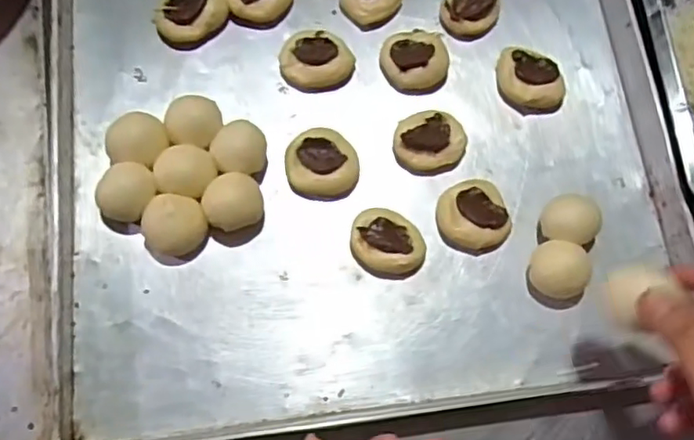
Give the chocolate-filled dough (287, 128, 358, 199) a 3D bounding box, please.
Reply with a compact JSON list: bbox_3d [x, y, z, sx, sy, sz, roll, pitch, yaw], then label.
[{"bbox_3d":[-0.019,-0.043,0.468,0.054,0.014,0.050,-7,72,-2],"label":"chocolate-filled dough"}]

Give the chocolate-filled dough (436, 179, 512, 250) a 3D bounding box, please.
[{"bbox_3d":[0.096,-0.004,0.462,0.053,0.015,0.051,-3,72,-1],"label":"chocolate-filled dough"}]

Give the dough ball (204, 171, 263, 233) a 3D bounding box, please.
[{"bbox_3d":[-0.083,-0.012,0.449,0.041,0.024,0.040,0,72,0],"label":"dough ball"}]

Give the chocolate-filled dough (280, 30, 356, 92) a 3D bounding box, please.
[{"bbox_3d":[-0.023,-0.128,0.492,0.057,0.014,0.046,-5,72,-2],"label":"chocolate-filled dough"}]

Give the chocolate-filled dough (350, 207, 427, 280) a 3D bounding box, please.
[{"bbox_3d":[0.031,0.017,0.453,0.054,0.019,0.048,13,73,4],"label":"chocolate-filled dough"}]

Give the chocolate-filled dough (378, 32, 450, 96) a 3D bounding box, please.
[{"bbox_3d":[0.055,-0.129,0.494,0.053,0.021,0.050,-8,73,-3],"label":"chocolate-filled dough"}]

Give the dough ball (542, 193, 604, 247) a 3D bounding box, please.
[{"bbox_3d":[0.166,0.001,0.457,0.040,0.026,0.035,9,73,3],"label":"dough ball"}]

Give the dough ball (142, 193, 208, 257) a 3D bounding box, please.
[{"bbox_3d":[-0.123,0.005,0.440,0.041,0.029,0.040,0,72,0],"label":"dough ball"}]

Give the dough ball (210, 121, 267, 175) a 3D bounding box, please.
[{"bbox_3d":[-0.080,-0.051,0.461,0.039,0.026,0.041,0,72,0],"label":"dough ball"}]

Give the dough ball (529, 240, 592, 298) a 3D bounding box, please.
[{"bbox_3d":[0.154,0.037,0.448,0.039,0.025,0.040,0,72,0],"label":"dough ball"}]

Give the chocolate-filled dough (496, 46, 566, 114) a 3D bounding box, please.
[{"bbox_3d":[0.148,-0.114,0.493,0.051,0.019,0.052,2,72,1],"label":"chocolate-filled dough"}]

